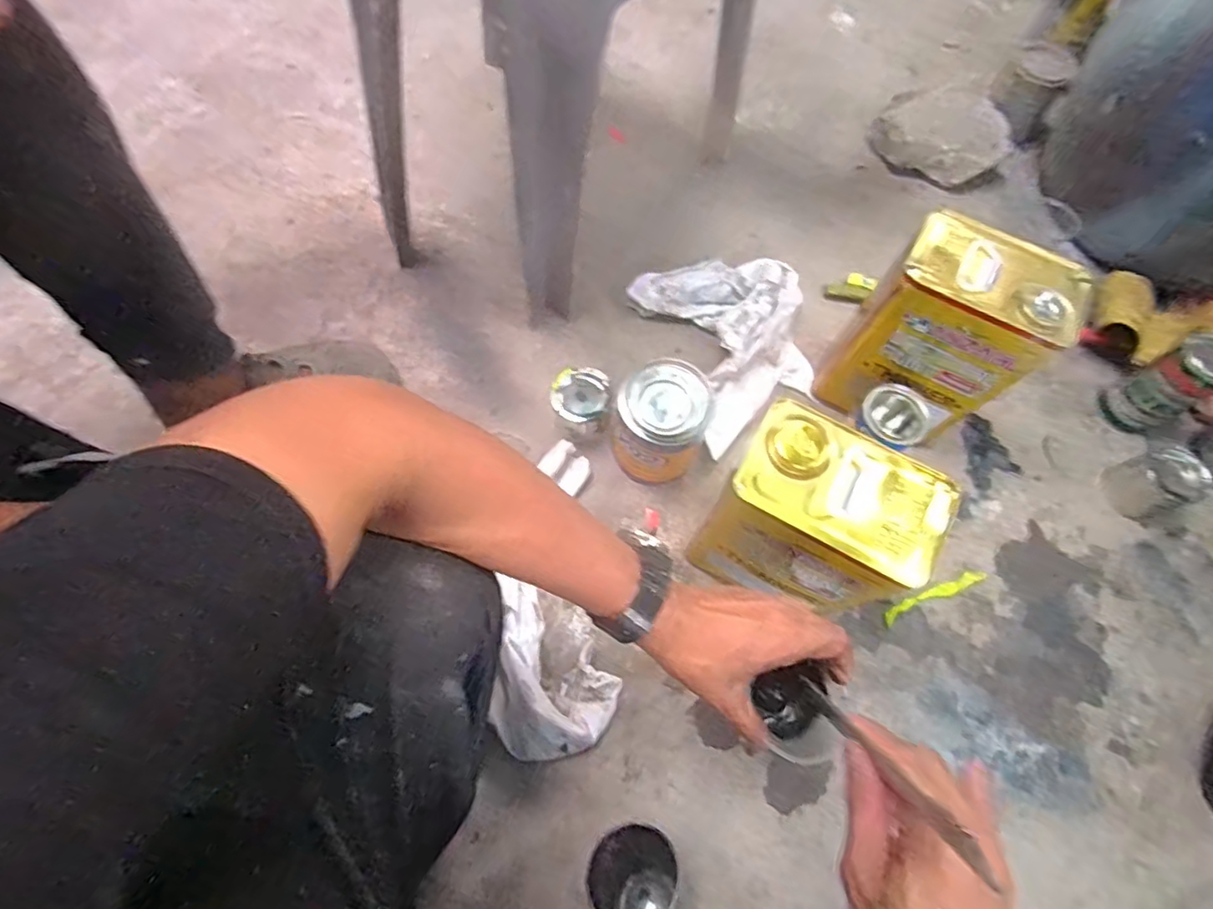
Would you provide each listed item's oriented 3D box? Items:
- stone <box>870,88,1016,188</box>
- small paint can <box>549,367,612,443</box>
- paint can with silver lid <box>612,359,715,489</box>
[{"bbox_3d":[0.512,-0.482,0.913,0.193,0.091,0.104,32,72,9],"label":"stone"},{"bbox_3d":[-0.031,-0.061,0.738,0.067,0.070,0.073,1,70,-2],"label":"small paint can"},{"bbox_3d":[0.066,-0.036,0.699,0.100,0.139,0.103,1,70,-2],"label":"paint can with silver lid"}]

